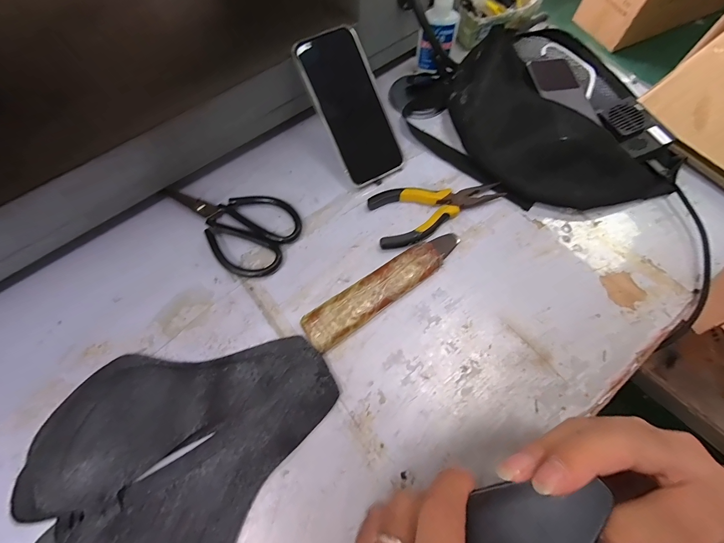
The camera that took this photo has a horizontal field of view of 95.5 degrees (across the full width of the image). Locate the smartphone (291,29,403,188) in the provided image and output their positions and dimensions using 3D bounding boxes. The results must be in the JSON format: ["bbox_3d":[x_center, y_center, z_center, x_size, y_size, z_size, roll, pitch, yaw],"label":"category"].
[{"bbox_3d":[-0.010,-0.188,0.381,0.081,0.010,0.164,-30,105,-11],"label":"smartphone"}]

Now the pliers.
[{"bbox_3d":[0.086,-0.071,0.378,0.146,0.018,0.069,-12,68,-5],"label":"pliers"}]

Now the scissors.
[{"bbox_3d":[-0.154,-0.058,0.371,0.158,0.018,0.094,25,70,10],"label":"scissors"}]

